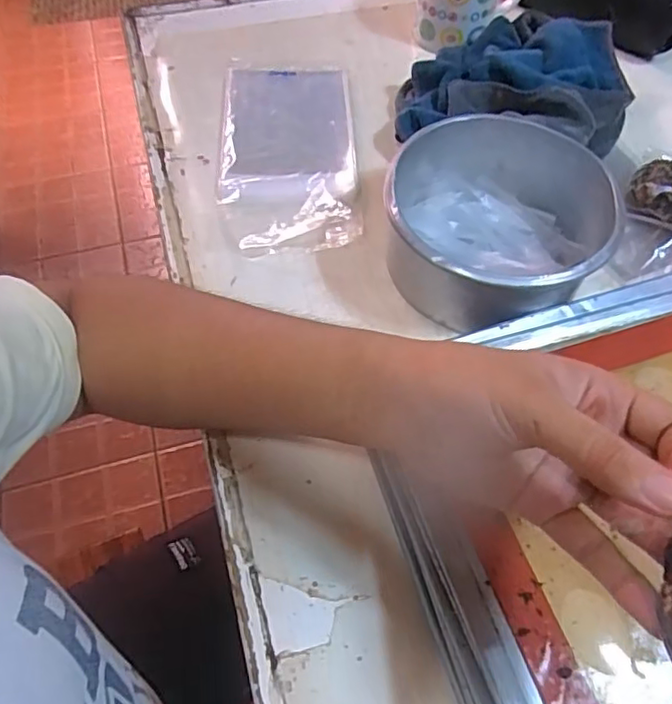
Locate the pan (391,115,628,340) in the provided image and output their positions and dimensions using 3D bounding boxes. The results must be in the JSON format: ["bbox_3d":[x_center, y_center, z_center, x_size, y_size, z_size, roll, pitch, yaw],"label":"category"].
[{"bbox_3d":[0.115,-0.089,0.440,0.158,0.065,0.163,18,57,8],"label":"pan"}]

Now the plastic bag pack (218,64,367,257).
[{"bbox_3d":[-0.040,-0.178,0.519,0.112,0.011,0.223,0,57,-4],"label":"plastic bag pack"}]

